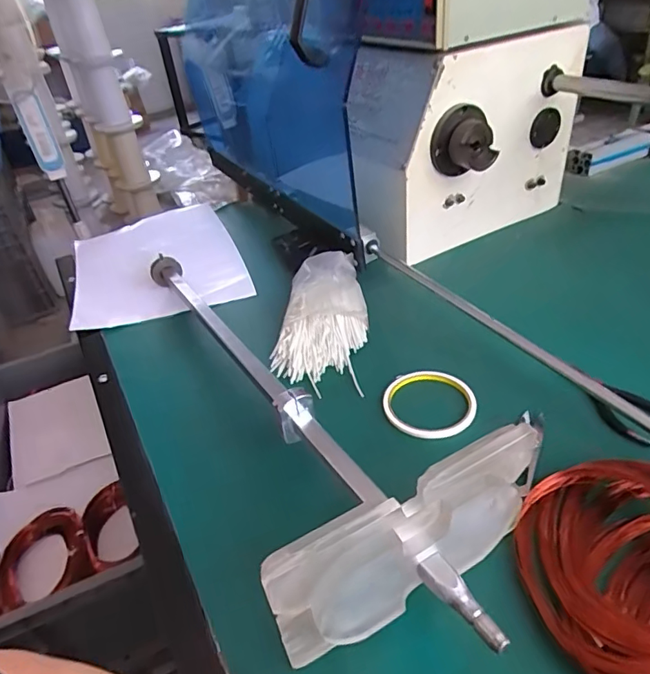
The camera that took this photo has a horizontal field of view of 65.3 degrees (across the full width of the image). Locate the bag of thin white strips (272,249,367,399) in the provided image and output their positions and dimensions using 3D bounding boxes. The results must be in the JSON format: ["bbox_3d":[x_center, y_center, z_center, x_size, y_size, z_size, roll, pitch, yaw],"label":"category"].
[{"bbox_3d":[-0.001,-0.030,0.621,0.108,0.045,0.226,0,37,10],"label":"bag of thin white strips"}]

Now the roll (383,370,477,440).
[{"bbox_3d":[0.103,0.066,0.504,0.089,0.013,0.086,-5,36,4],"label":"roll"}]

